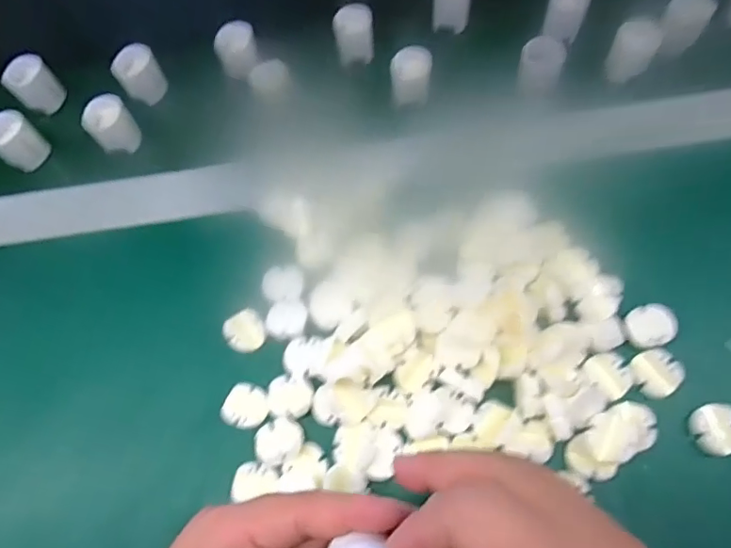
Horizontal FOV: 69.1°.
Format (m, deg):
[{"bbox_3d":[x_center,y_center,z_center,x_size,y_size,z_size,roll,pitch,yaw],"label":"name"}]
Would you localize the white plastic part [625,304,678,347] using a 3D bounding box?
[{"bbox_3d":[0.176,0.032,0.327,0.029,0.007,0.026,-13,68,-2],"label":"white plastic part"}]

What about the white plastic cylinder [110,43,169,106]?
[{"bbox_3d":[-0.184,-0.162,0.434,0.034,0.036,0.028,-31,70,-9],"label":"white plastic cylinder"}]

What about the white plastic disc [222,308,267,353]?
[{"bbox_3d":[-0.079,0.038,0.350,0.025,0.007,0.026,-1,68,3],"label":"white plastic disc"}]

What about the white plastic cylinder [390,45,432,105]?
[{"bbox_3d":[0.035,-0.152,0.411,0.029,0.027,0.036,7,69,6],"label":"white plastic cylinder"}]

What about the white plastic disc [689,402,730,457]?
[{"bbox_3d":[0.204,0.089,0.306,0.027,0.009,0.028,-1,68,3],"label":"white plastic disc"}]

